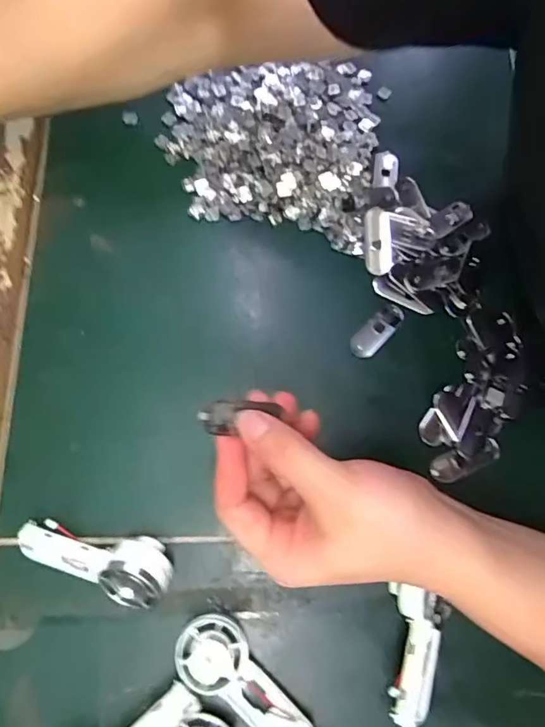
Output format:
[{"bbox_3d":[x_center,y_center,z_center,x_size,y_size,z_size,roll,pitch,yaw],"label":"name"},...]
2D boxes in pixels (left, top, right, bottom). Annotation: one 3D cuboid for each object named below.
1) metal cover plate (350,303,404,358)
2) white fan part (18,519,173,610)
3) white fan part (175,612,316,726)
[{"bbox_3d":[0.079,-0.024,0.364,0.020,0.009,0.048,44,78,10],"label":"metal cover plate"},{"bbox_3d":[-0.109,0.122,0.296,0.095,0.036,0.039,9,75,1],"label":"white fan part"},{"bbox_3d":[-0.017,0.193,0.288,0.095,0.021,0.039,44,78,10],"label":"white fan part"}]

